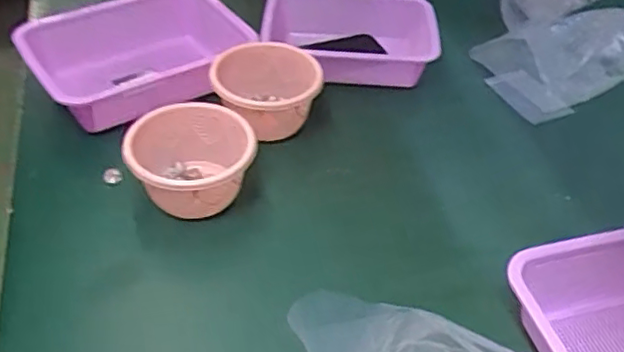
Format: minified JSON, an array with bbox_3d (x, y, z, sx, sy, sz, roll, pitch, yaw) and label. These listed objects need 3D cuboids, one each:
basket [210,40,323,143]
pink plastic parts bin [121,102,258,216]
[{"bbox_3d":[-0.060,-0.115,0.856,0.138,0.088,0.127,1,43,-1],"label":"basket"},{"bbox_3d":[-0.141,-0.009,0.756,0.144,0.088,0.133,-15,46,-18],"label":"pink plastic parts bin"}]

